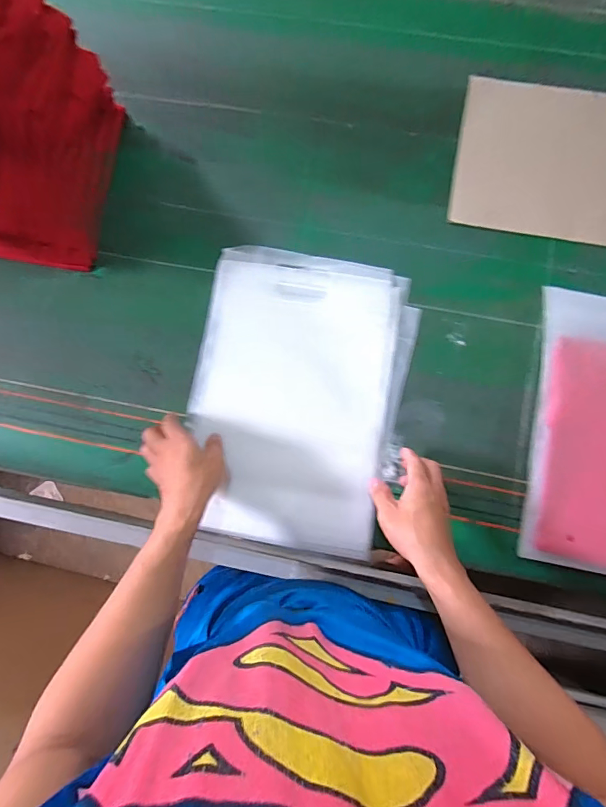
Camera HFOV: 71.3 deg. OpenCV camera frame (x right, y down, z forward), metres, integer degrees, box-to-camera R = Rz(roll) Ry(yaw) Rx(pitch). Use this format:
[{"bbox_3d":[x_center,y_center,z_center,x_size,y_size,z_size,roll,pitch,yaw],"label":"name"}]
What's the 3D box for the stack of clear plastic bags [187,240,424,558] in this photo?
[{"bbox_3d":[-0.005,-0.015,0.583,0.282,0.026,0.394,9,82,3],"label":"stack of clear plastic bags"}]

